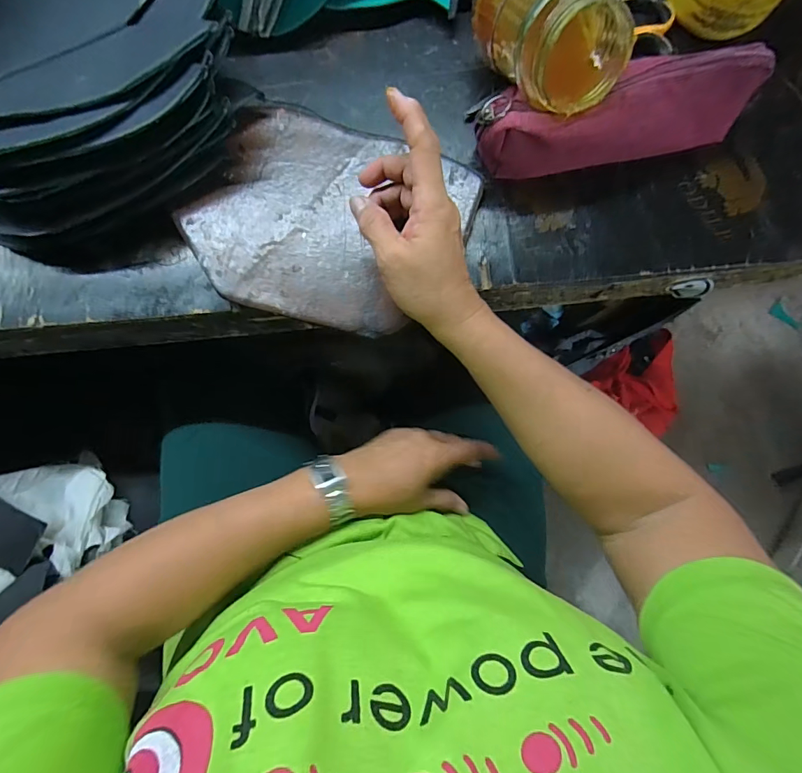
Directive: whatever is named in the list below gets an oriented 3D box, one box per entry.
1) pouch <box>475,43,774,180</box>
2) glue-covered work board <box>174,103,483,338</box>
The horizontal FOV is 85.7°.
[{"bbox_3d":[0.175,-0.218,0.355,0.228,0.072,0.063,-9,83,0],"label":"pouch"},{"bbox_3d":[-0.061,-0.137,0.373,0.218,0.021,0.171,20,84,3],"label":"glue-covered work board"}]

